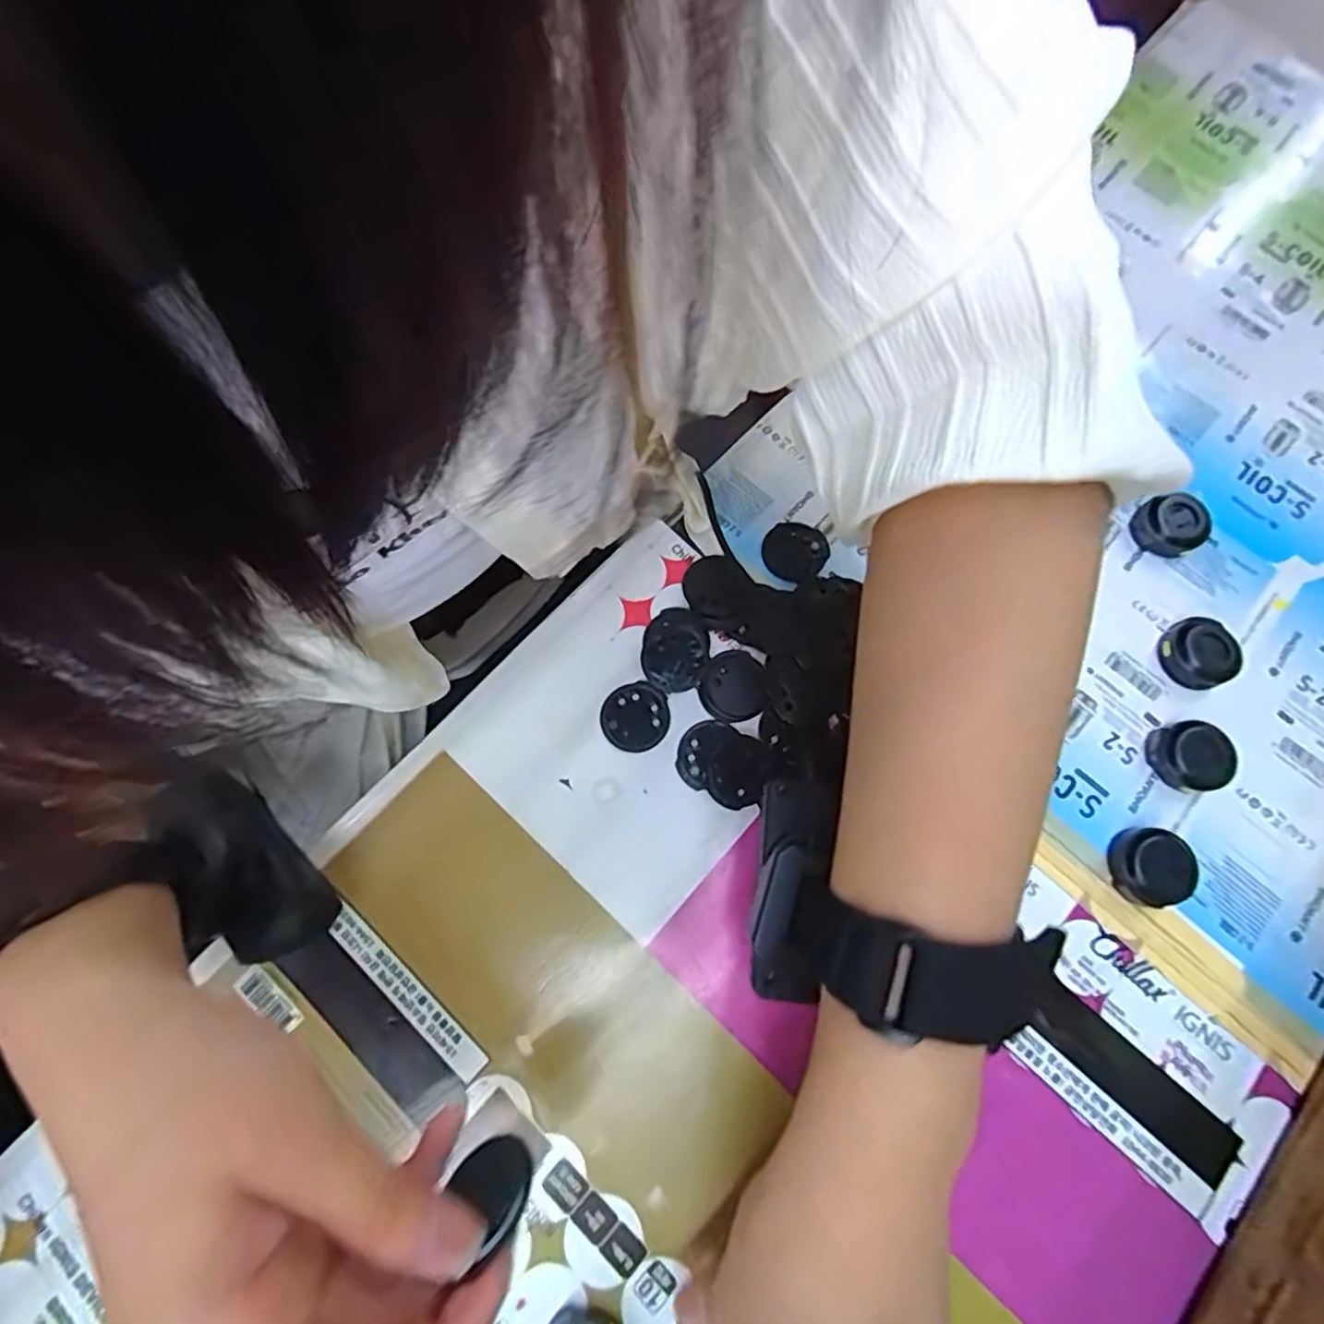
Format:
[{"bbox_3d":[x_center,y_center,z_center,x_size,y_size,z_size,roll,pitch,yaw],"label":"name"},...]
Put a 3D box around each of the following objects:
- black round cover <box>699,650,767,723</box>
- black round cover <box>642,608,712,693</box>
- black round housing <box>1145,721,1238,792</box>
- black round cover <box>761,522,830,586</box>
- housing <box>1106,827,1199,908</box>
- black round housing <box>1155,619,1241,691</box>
[{"bbox_3d":[0.031,0.011,0.297,0.028,0.004,0.030,0,73,-1],"label":"black round cover"},{"bbox_3d":[0.006,-0.005,0.301,0.029,0.004,0.037,2,73,0],"label":"black round cover"},{"bbox_3d":[0.226,0.041,0.289,0.029,0.013,0.028,0,73,-1],"label":"black round housing"},{"bbox_3d":[0.061,-0.051,0.316,0.029,0.005,0.030,0,73,-1],"label":"black round cover"},{"bbox_3d":[0.199,0.083,0.275,0.025,0.014,0.030,2,73,0],"label":"housing"},{"bbox_3d":[0.239,-0.003,0.303,0.029,0.013,0.029,0,73,-1],"label":"black round housing"}]

